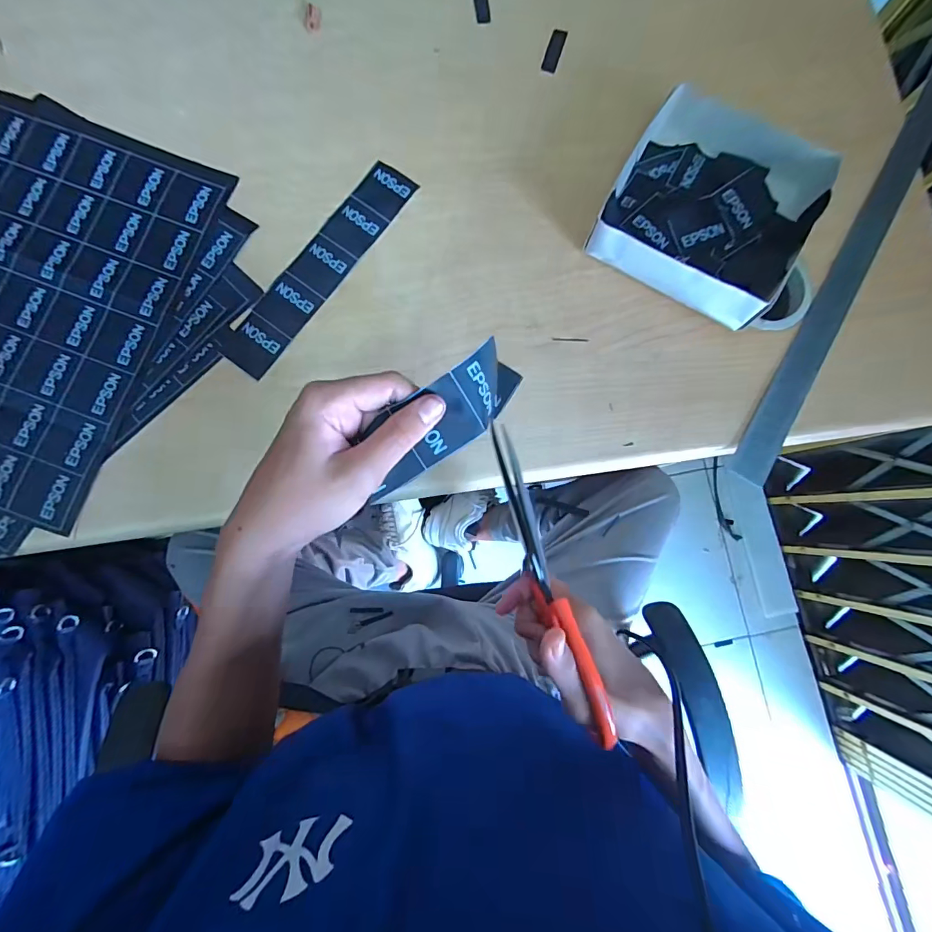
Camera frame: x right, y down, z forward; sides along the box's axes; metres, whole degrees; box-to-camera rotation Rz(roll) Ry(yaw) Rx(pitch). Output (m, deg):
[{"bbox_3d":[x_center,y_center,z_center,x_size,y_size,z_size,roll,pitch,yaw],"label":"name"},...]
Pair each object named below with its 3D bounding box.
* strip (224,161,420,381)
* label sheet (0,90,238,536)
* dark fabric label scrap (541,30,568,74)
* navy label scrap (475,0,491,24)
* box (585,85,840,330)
[{"bbox_3d":[-0.111,-0.153,0.340,0.038,0.004,0.194,36,83,2],"label":"strip"},{"bbox_3d":[-0.338,-0.131,0.331,0.230,0.004,0.291,21,83,0],"label":"label sheet"},{"bbox_3d":[0.074,-0.347,0.370,0.012,0.004,0.043,17,83,0],"label":"dark fabric label scrap"},{"bbox_3d":[0.013,-0.388,0.372,0.012,0.004,0.035,-8,84,-3],"label":"navy label scrap"},{"bbox_3d":[0.189,-0.193,0.330,0.149,0.043,0.165,30,83,1],"label":"box"}]

